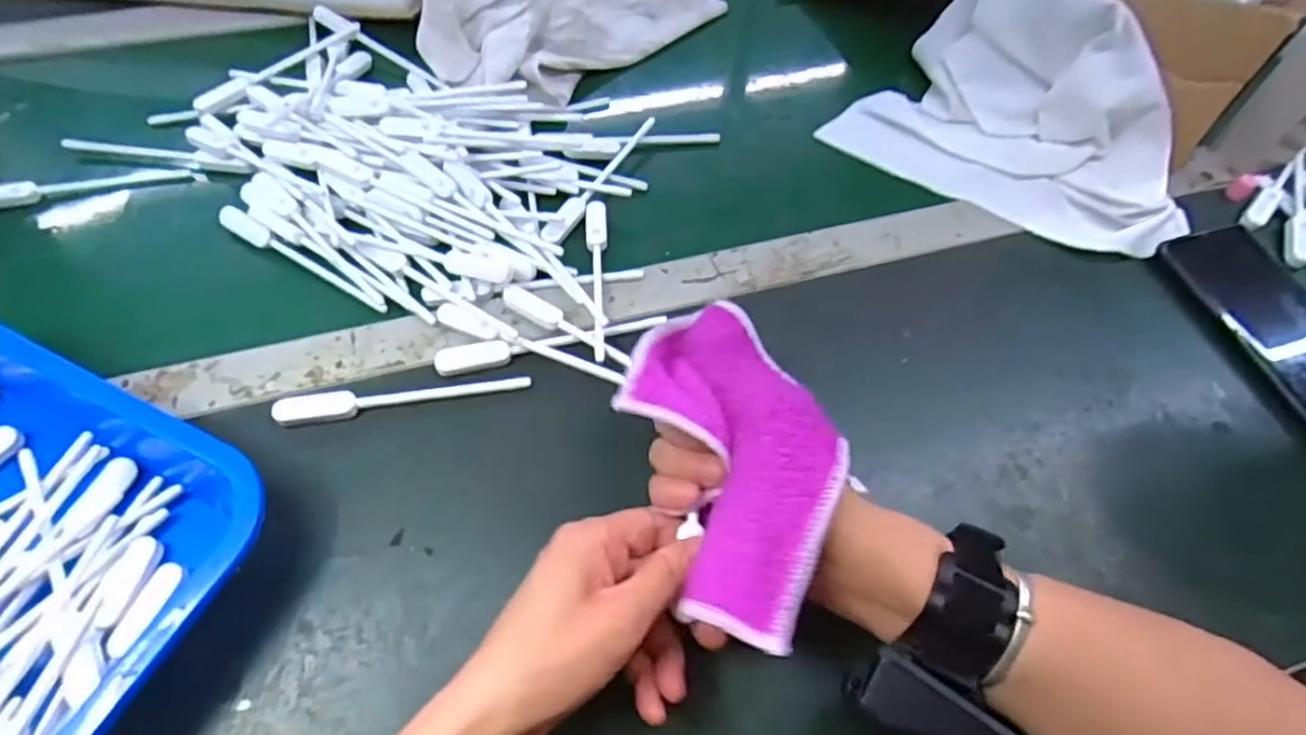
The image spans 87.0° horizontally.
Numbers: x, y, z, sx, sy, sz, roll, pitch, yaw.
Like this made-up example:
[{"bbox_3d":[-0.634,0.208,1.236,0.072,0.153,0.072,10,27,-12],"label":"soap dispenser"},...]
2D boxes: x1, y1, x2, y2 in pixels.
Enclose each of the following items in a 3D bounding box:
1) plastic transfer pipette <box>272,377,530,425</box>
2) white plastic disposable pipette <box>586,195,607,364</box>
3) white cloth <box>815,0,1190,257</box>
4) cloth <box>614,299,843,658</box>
[{"bbox_3d":[-0.147,0.017,0.409,0.144,0.007,0.016,-8,58,-8],"label":"plastic transfer pipette"},{"bbox_3d":[-0.037,-0.063,0.458,0.015,0.009,0.142,-1,57,-5],"label":"white plastic disposable pipette"},{"bbox_3d":[0.287,-0.178,0.529,0.198,0.059,0.244,-46,72,10],"label":"white cloth"},{"bbox_3d":[0.037,0.038,0.321,0.092,0.028,0.172,-6,54,-7],"label":"cloth"}]

